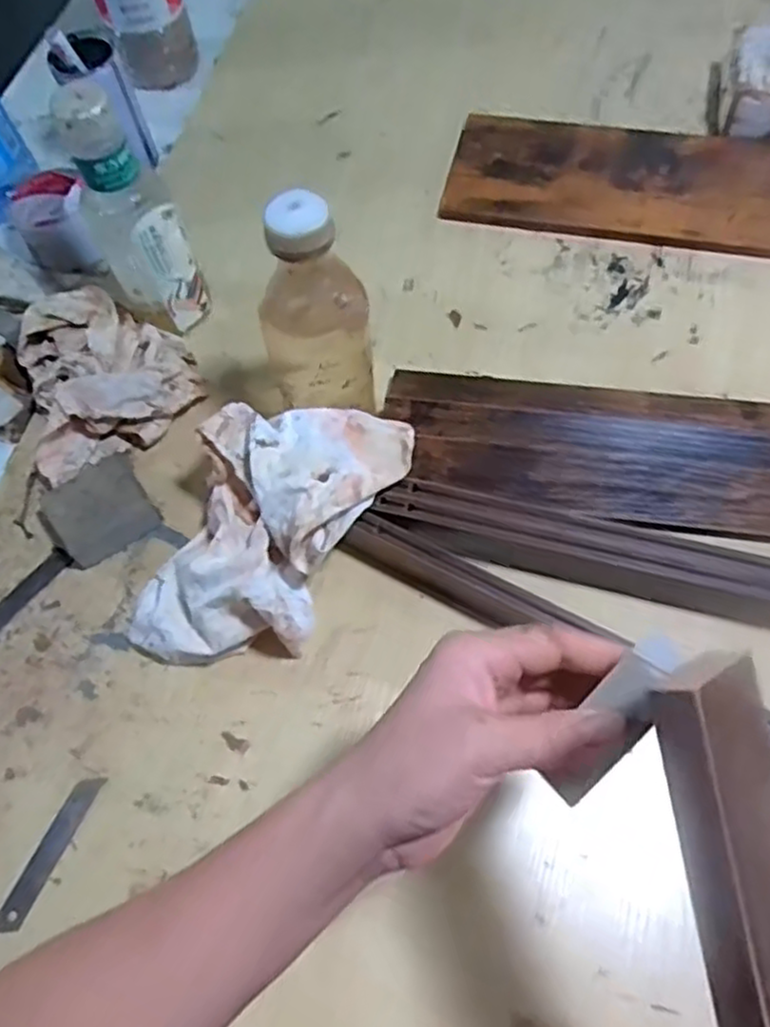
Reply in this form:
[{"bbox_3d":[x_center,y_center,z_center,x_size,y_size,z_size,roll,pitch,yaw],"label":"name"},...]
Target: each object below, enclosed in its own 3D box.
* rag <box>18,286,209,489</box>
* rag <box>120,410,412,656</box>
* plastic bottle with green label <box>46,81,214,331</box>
[{"bbox_3d":[-0.235,-0.123,0.608,0.136,0.046,0.159,-26,66,-9],"label":"rag"},{"bbox_3d":[-0.081,0.013,0.514,0.119,0.075,0.204,27,69,14],"label":"rag"},{"bbox_3d":[-0.192,-0.221,0.566,0.069,0.196,0.056,-25,66,-9],"label":"plastic bottle with green label"}]

